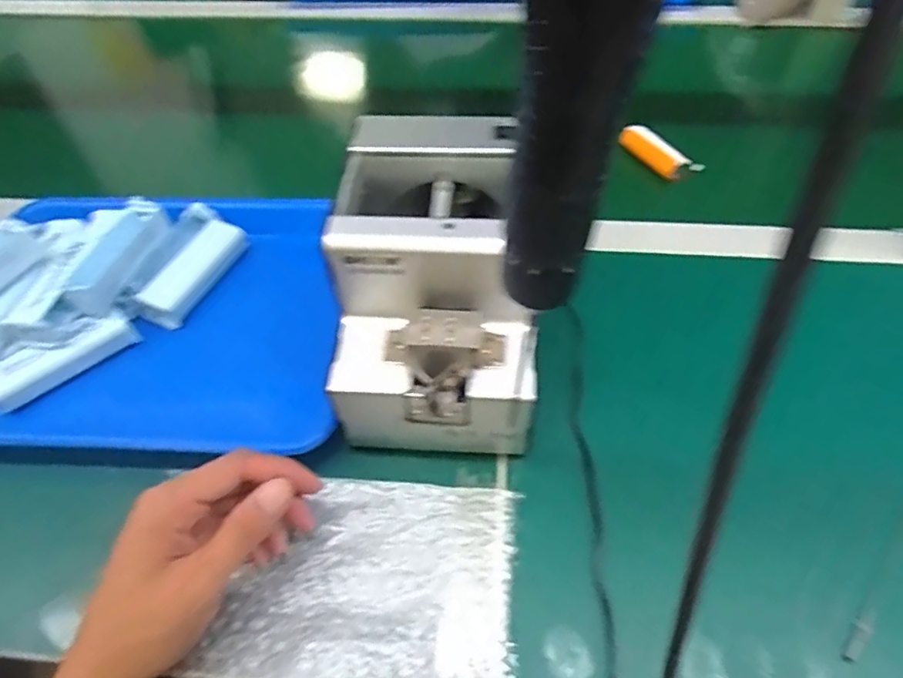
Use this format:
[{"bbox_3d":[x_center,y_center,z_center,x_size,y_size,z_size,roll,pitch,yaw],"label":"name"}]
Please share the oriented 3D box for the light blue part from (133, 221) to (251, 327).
[{"bbox_3d":[-0.216,-0.058,0.498,0.034,0.028,0.108,19,56,16],"label":"light blue part"}]

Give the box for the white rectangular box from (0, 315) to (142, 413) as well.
[{"bbox_3d":[-0.297,0.014,0.445,0.106,0.026,0.026,-35,59,-21],"label":"white rectangular box"}]

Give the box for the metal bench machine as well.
[{"bbox_3d":[-0.006,-0.031,0.392,0.122,0.148,0.175,3,53,5],"label":"metal bench machine"}]

